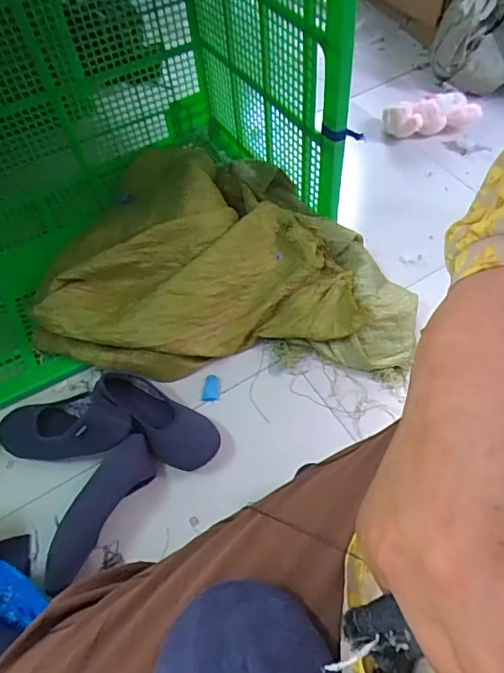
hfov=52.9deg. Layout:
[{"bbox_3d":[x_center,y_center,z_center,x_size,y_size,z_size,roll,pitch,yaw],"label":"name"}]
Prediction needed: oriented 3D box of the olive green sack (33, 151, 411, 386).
[{"bbox_3d":[-0.043,-0.187,1.008,0.683,0.185,0.516,1,55,5],"label":"olive green sack"}]

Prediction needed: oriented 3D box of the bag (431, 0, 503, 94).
[{"bbox_3d":[0.622,-0.791,1.313,0.236,0.257,0.173,-14,55,-6],"label":"bag"}]

